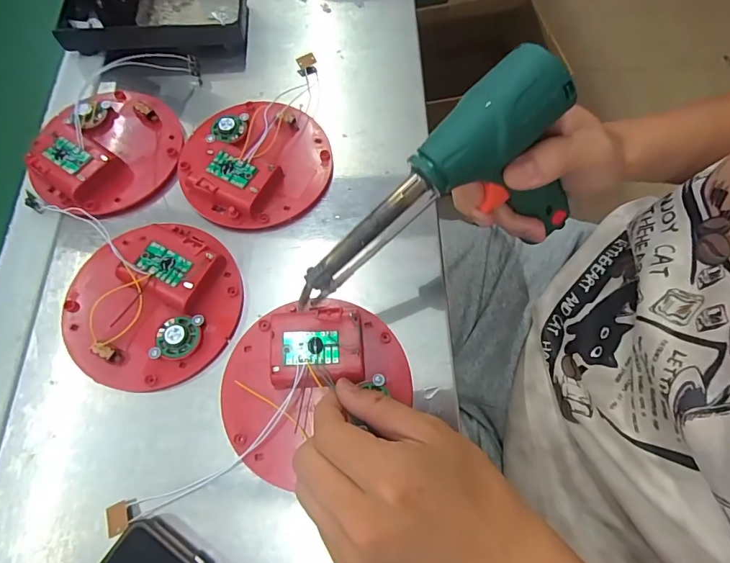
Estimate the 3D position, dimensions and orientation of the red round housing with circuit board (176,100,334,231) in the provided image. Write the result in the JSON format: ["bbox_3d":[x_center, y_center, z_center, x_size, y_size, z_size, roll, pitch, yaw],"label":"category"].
[{"bbox_3d":[-0.090,-0.104,0.342,0.118,0.036,0.121,0,68,0],"label":"red round housing with circuit board"}]

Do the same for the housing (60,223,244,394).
[{"bbox_3d":[-0.151,0.012,0.296,0.120,0.030,0.117,0,68,0],"label":"housing"}]

